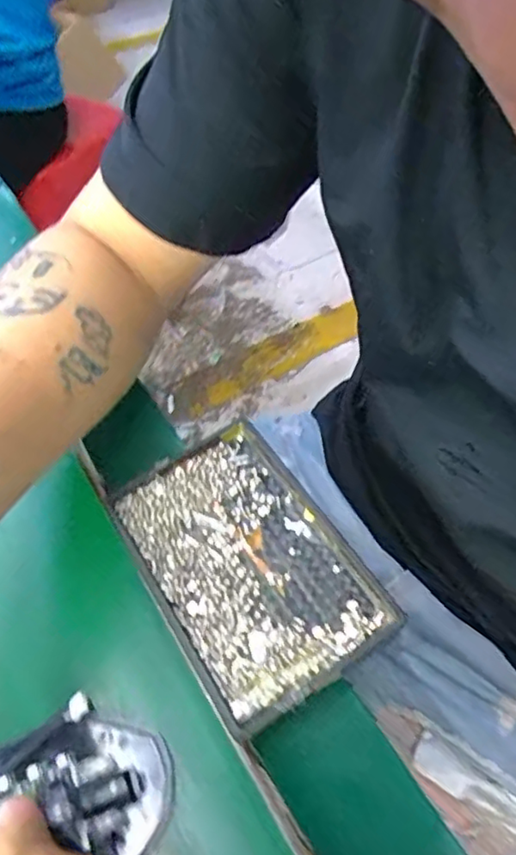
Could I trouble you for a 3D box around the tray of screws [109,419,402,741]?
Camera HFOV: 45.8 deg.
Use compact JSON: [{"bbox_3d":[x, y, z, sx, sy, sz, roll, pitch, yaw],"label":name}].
[{"bbox_3d":[-0.007,0.063,0.299,0.088,0.015,0.135,-27,57,-19],"label":"tray of screws"}]

